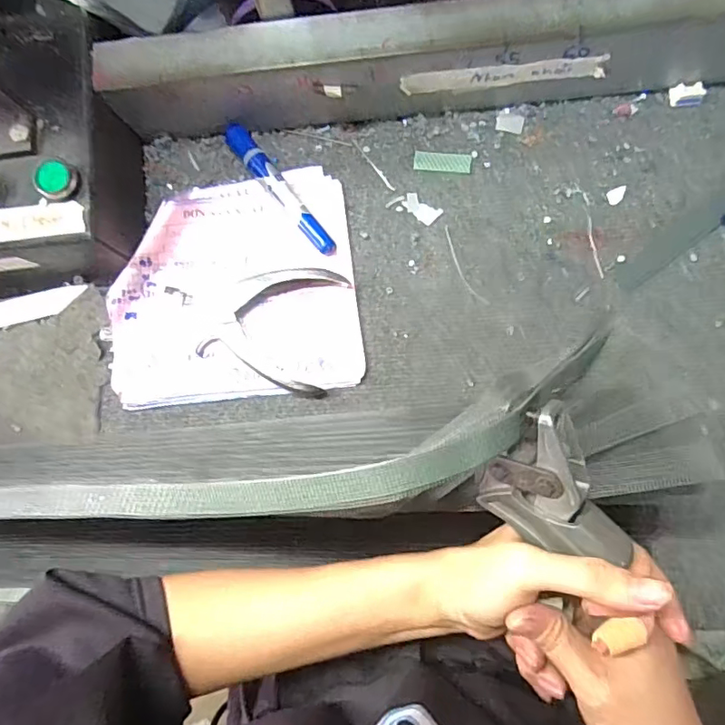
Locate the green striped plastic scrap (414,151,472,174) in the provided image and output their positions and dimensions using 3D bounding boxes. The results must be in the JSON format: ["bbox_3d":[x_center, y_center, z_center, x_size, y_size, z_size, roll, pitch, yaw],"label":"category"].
[{"bbox_3d":[0.066,-0.166,0.450,0.046,0.004,0.016,5,83,5],"label":"green striped plastic scrap"}]

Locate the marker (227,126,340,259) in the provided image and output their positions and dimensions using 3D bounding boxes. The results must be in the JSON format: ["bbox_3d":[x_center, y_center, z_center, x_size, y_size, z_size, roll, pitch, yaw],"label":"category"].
[{"bbox_3d":[-0.067,-0.141,0.447,0.018,0.017,0.134,-38,81,-2],"label":"marker"}]

